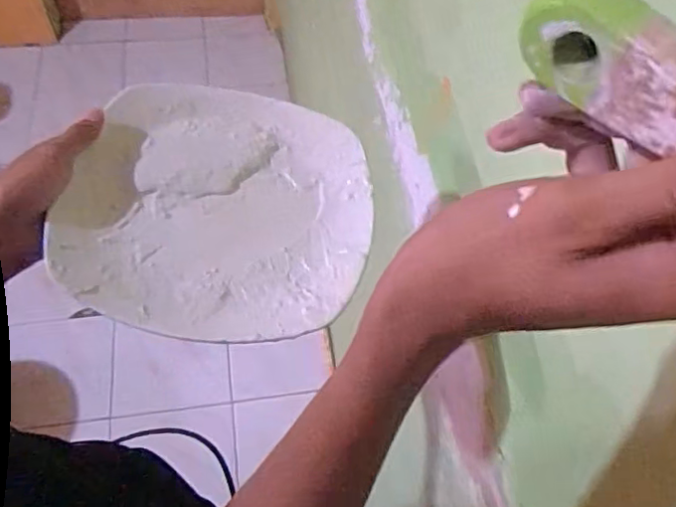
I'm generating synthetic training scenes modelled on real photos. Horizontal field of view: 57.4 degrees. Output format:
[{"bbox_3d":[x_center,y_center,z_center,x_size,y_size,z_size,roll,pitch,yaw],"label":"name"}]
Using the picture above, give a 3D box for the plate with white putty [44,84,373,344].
[{"bbox_3d":[-0.087,-0.038,0.476,0.217,0.040,0.224,1,52,-2],"label":"plate with white putty"}]

